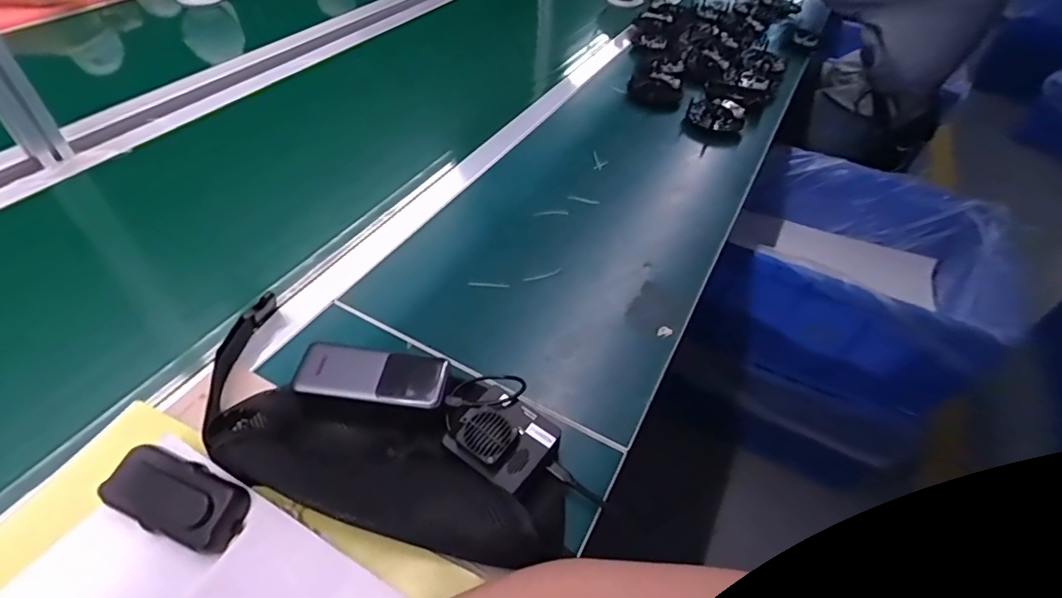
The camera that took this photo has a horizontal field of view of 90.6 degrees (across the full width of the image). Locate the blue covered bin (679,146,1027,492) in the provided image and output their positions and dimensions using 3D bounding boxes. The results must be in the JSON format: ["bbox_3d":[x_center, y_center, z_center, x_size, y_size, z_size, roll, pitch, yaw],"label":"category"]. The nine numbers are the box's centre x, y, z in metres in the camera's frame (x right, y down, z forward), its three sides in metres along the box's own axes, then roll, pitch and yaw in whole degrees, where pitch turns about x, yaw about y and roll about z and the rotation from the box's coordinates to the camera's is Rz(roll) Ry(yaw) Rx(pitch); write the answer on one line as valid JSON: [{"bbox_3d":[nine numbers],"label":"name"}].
[{"bbox_3d":[0.676,0.016,1.207,0.505,0.460,0.492,26,49,17],"label":"blue covered bin"}]

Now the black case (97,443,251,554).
[{"bbox_3d":[-0.273,0.152,0.404,0.105,0.027,0.050,17,47,9],"label":"black case"}]

